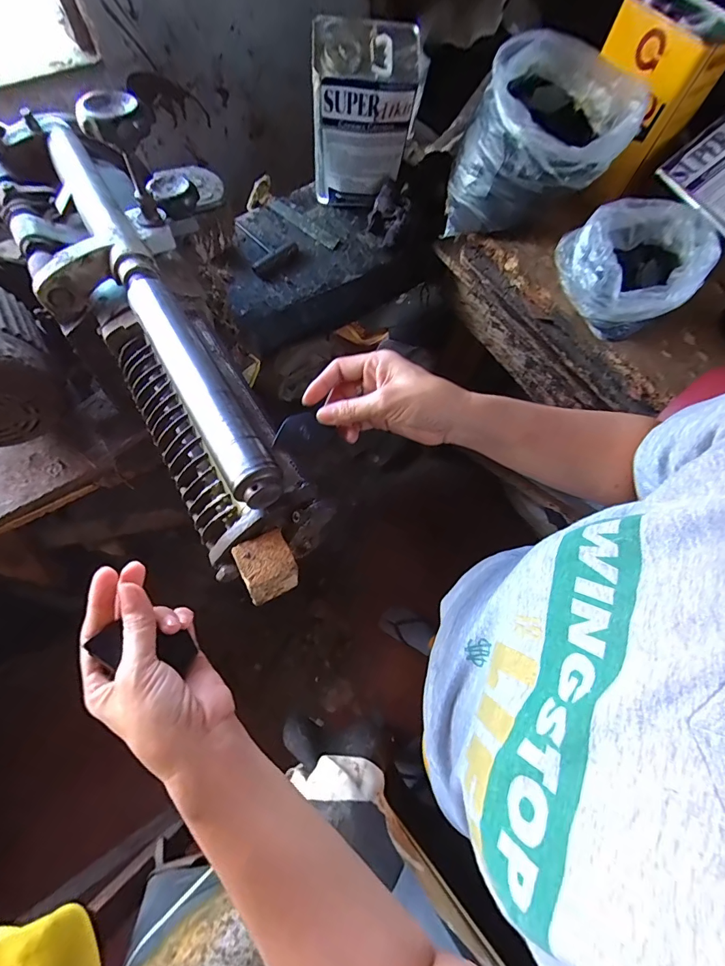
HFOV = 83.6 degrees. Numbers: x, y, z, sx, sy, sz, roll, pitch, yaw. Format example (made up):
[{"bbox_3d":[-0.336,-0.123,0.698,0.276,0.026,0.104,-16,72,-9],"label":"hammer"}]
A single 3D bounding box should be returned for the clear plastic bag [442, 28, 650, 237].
[{"bbox_3d":[0.269,-0.518,0.626,0.221,0.187,0.201,23,68,9],"label":"clear plastic bag"}]

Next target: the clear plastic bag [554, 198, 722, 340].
[{"bbox_3d":[0.410,-0.319,0.609,0.197,0.108,0.154,-1,66,-2],"label":"clear plastic bag"}]

